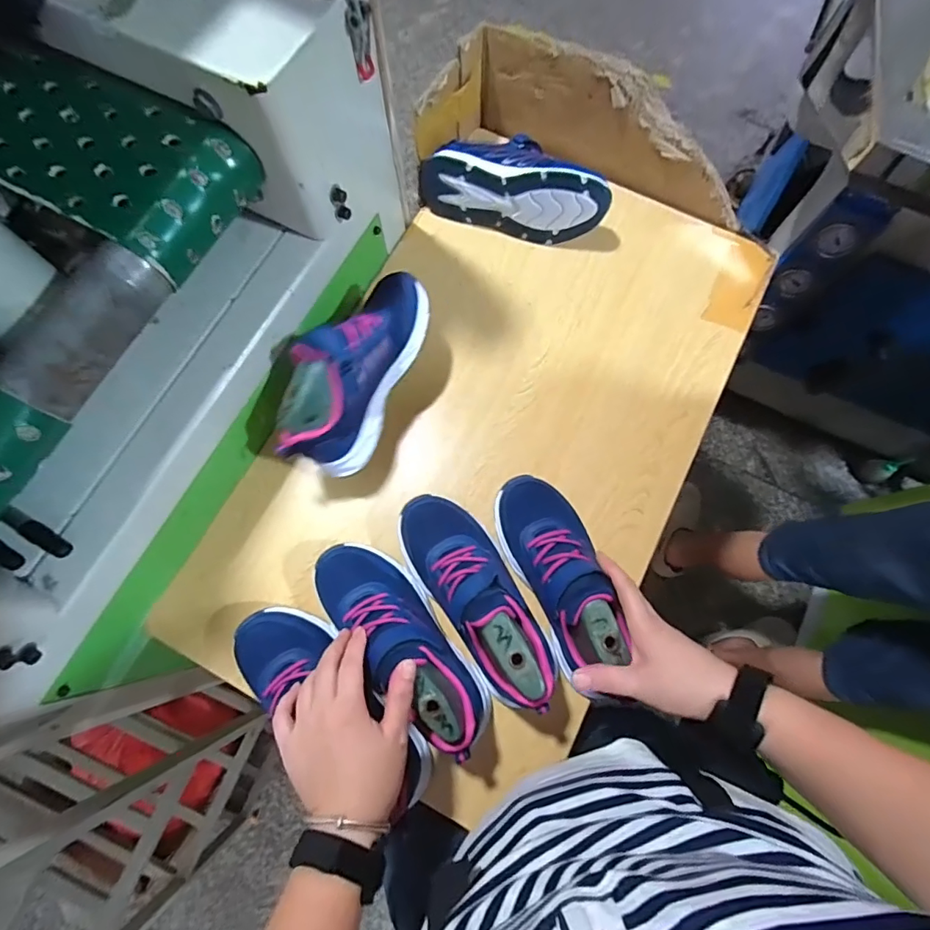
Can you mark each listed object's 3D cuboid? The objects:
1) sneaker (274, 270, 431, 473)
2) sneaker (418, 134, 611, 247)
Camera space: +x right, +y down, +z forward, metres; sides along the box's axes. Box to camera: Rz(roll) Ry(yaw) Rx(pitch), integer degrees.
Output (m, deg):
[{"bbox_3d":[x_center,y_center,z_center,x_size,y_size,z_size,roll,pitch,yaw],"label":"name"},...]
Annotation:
[{"bbox_3d":[-0.133,-0.112,0.547,0.113,0.072,0.231,24,84,-35],"label":"sneaker"},{"bbox_3d":[0.068,-0.378,0.646,0.245,0.087,0.102,15,76,3],"label":"sneaker"}]

